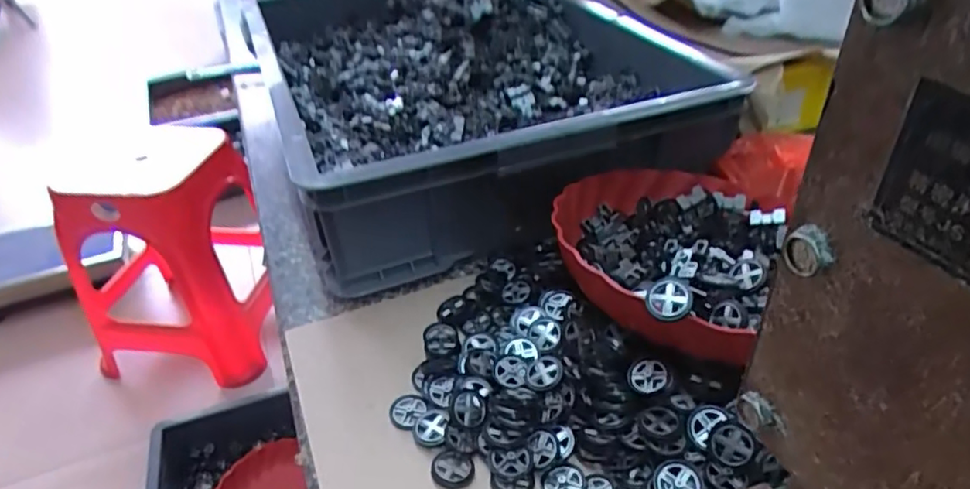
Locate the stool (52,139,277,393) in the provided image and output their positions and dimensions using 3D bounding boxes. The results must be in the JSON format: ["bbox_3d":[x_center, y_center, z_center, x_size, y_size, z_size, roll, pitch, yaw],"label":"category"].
[{"bbox_3d":[-0.695,0.027,1.363,0.381,0.452,0.290,2,37,8],"label":"stool"}]

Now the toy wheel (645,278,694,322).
[{"bbox_3d":[0.113,0.034,0.374,0.026,0.009,0.025,11,71,29],"label":"toy wheel"}]

